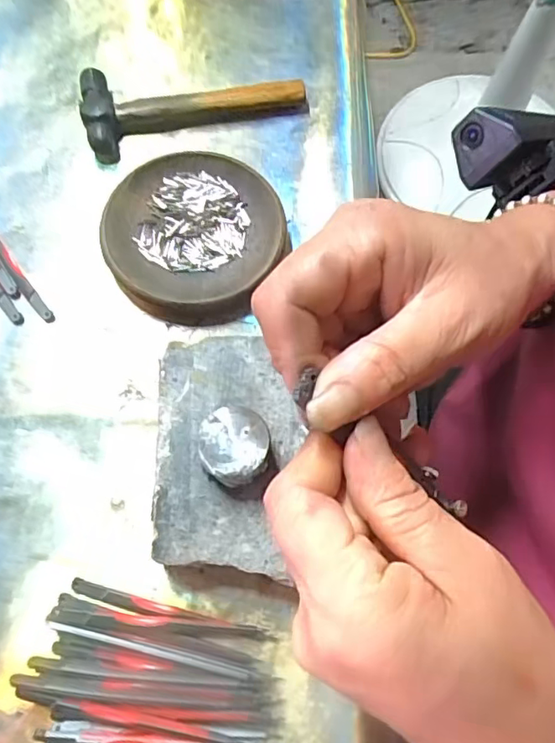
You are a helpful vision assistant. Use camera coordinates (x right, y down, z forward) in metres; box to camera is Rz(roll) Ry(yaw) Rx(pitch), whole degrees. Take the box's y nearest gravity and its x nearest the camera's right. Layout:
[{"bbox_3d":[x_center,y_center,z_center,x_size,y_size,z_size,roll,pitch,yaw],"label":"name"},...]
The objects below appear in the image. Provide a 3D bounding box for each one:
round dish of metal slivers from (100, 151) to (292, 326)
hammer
[{"bbox_3d":[-0.053,-0.088,0.351,0.109,0.018,0.114,1,70,-2],"label":"round dish of metal slivers"},{"bbox_3d":[-0.062,-0.197,0.389,0.152,0.017,0.064,-17,72,-8],"label":"hammer"}]

